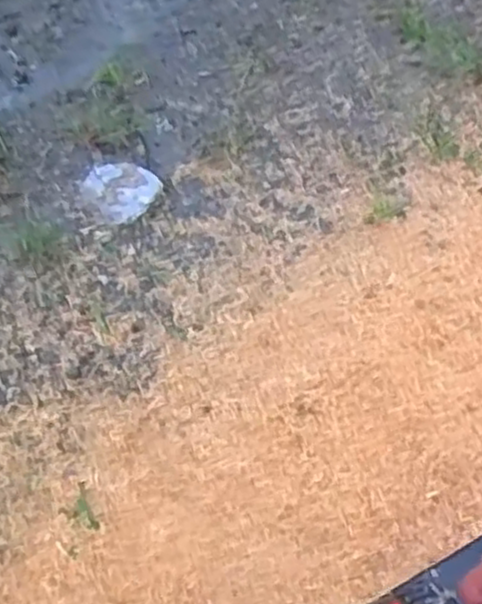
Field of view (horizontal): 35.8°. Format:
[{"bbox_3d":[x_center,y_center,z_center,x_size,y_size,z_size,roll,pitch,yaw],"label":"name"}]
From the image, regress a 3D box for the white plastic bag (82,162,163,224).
[{"bbox_3d":[-0.221,-0.205,1.361,0.132,0.019,0.131,36,72,16],"label":"white plastic bag"}]

